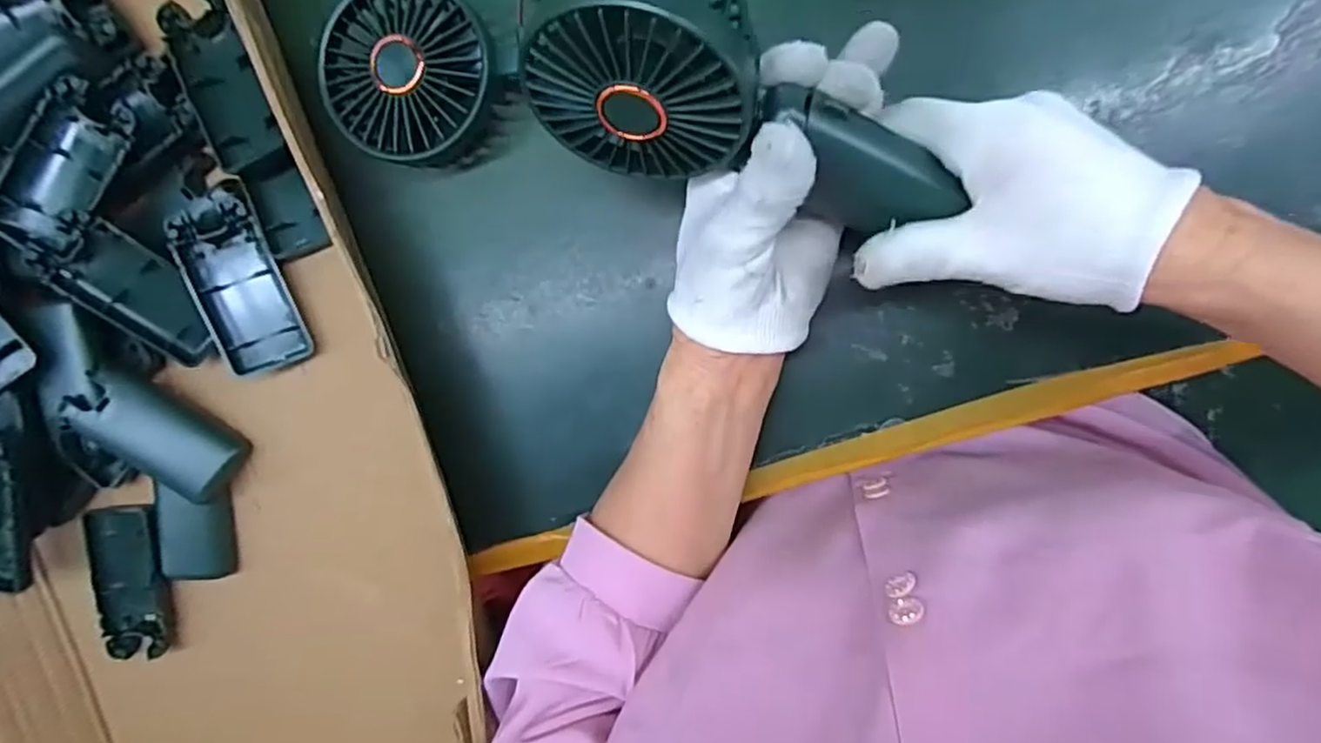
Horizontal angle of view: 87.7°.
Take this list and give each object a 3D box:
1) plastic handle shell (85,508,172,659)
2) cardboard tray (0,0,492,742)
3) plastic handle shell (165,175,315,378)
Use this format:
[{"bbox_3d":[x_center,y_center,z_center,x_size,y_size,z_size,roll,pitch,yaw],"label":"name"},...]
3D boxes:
[{"bbox_3d":[-0.329,0.129,0.428,0.050,0.016,0.094,2,95,8],"label":"plastic handle shell"},{"bbox_3d":[-0.294,0.038,0.390,0.319,0.073,0.527,-16,92,10],"label":"cardboard tray"},{"bbox_3d":[-0.236,-0.050,0.387,0.050,0.020,0.103,-17,97,-21],"label":"plastic handle shell"}]

